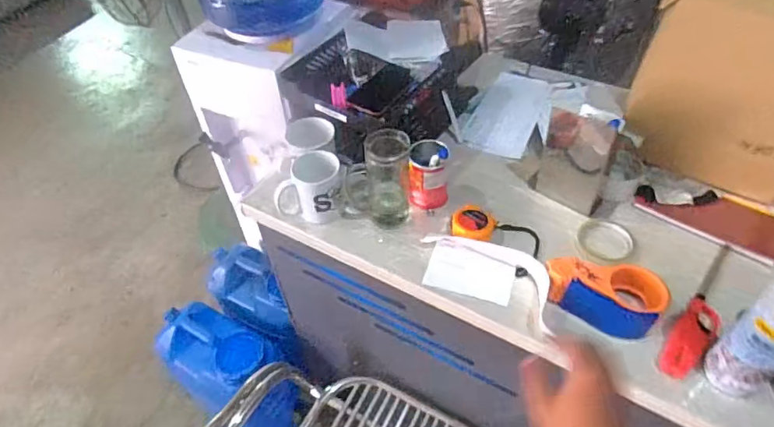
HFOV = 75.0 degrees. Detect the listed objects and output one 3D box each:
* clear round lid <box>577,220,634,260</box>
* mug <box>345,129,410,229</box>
[{"bbox_3d":[0.356,0.041,0.823,0.088,0.008,0.085,-2,48,2],"label":"clear round lid"},{"bbox_3d":[-0.021,-0.059,0.831,0.113,0.165,0.072,13,50,16],"label":"mug"}]

